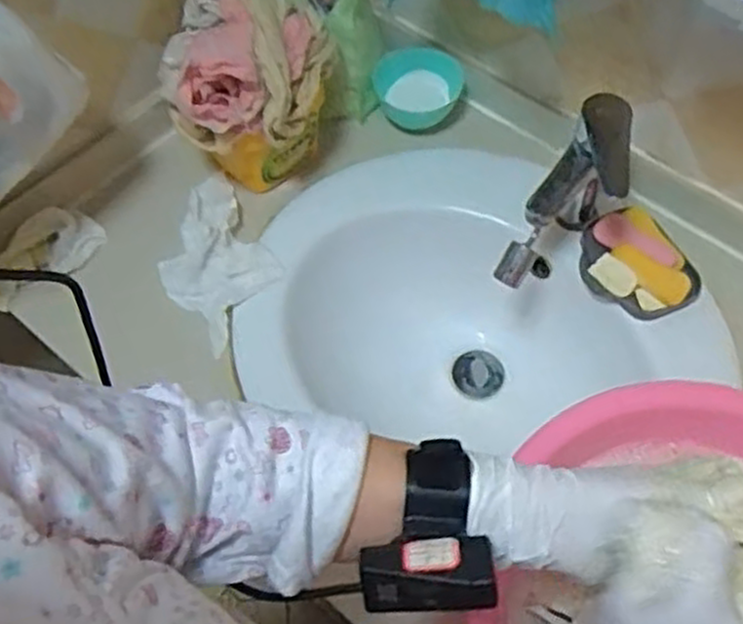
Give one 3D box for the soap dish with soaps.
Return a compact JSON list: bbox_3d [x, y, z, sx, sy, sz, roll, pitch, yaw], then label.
[{"bbox_3d":[0.264,-0.049,0.774,0.096,0.027,0.118,-21,62,-11],"label":"soap dish with soaps"}]

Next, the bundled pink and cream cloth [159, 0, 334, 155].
[{"bbox_3d":[-0.127,-0.239,0.752,0.140,0.089,0.146,17,62,11],"label":"bundled pink and cream cloth"}]

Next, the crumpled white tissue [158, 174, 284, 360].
[{"bbox_3d":[-0.169,-0.060,0.817,0.112,0.037,0.190,-26,63,-13],"label":"crumpled white tissue"}]

